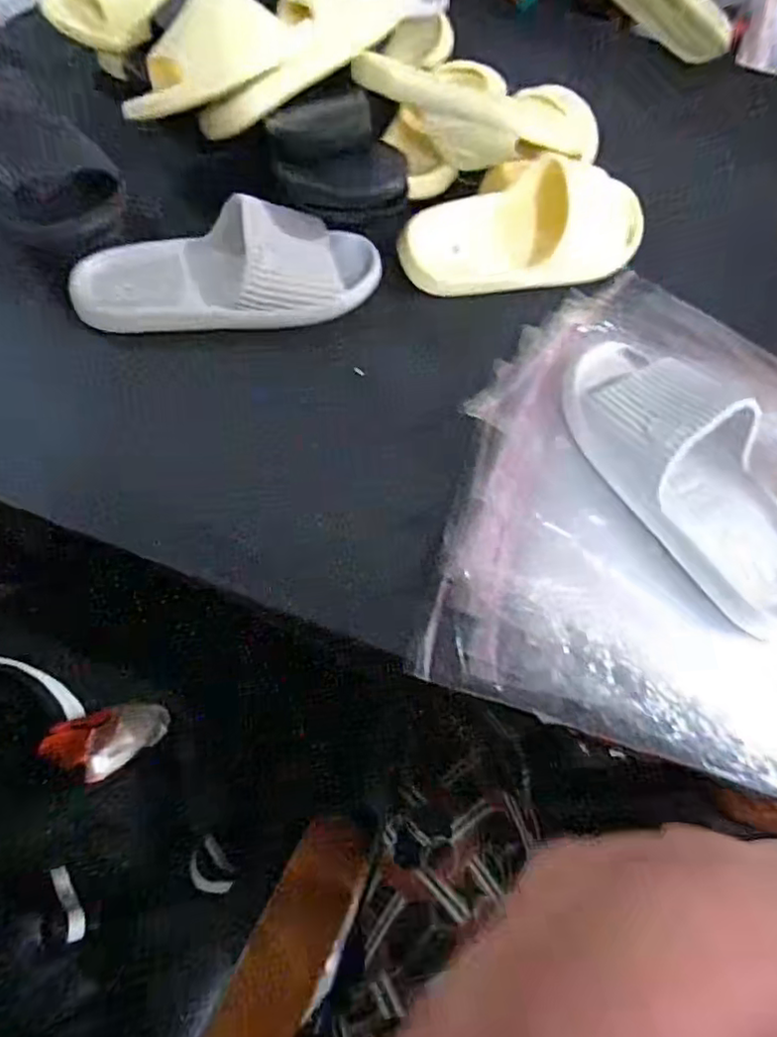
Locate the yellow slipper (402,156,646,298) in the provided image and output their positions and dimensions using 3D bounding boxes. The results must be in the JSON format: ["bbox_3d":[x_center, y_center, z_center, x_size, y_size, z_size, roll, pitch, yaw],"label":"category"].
[{"bbox_3d":[0.139,-0.275,0.560,0.255,0.058,0.092,-14,64,-14],"label":"yellow slipper"}]

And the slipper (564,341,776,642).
[{"bbox_3d":[0.230,-0.040,0.437,0.105,0.055,0.252,-26,68,-19],"label":"slipper"}]

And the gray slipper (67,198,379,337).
[{"bbox_3d":[-0.136,-0.216,0.517,0.261,0.061,0.094,-4,62,-9],"label":"gray slipper"}]

